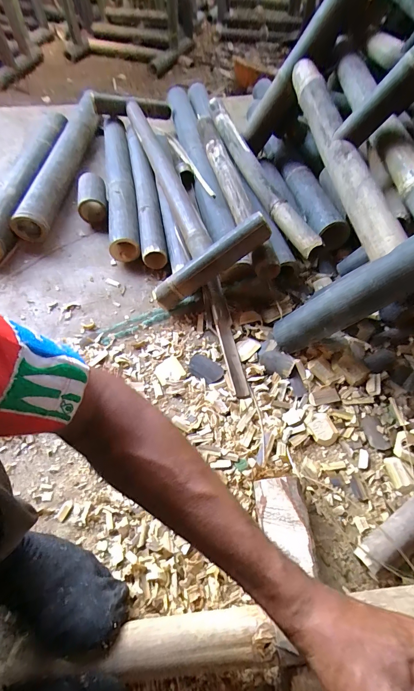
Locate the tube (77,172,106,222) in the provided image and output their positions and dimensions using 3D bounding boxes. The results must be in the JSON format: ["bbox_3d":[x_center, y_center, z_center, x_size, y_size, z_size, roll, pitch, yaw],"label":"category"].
[{"bbox_3d":[-0.315,-0.406,0.885,0.075,0.077,0.132,-6,58,-2],"label":"tube"}]

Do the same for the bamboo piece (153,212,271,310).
[{"bbox_3d":[0.006,-0.164,0.649,0.266,0.054,0.048,-32,58,17],"label":"bamboo piece"}]

